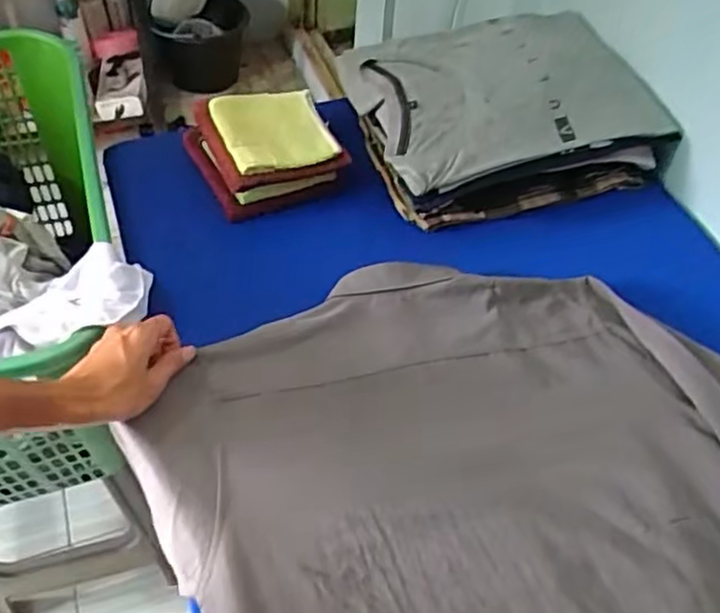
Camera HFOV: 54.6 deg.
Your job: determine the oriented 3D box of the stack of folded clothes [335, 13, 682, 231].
[{"bbox_3d":[0.175,-0.247,0.853,0.332,0.111,0.240,-12,52,-14],"label":"stack of folded clothes"}]

